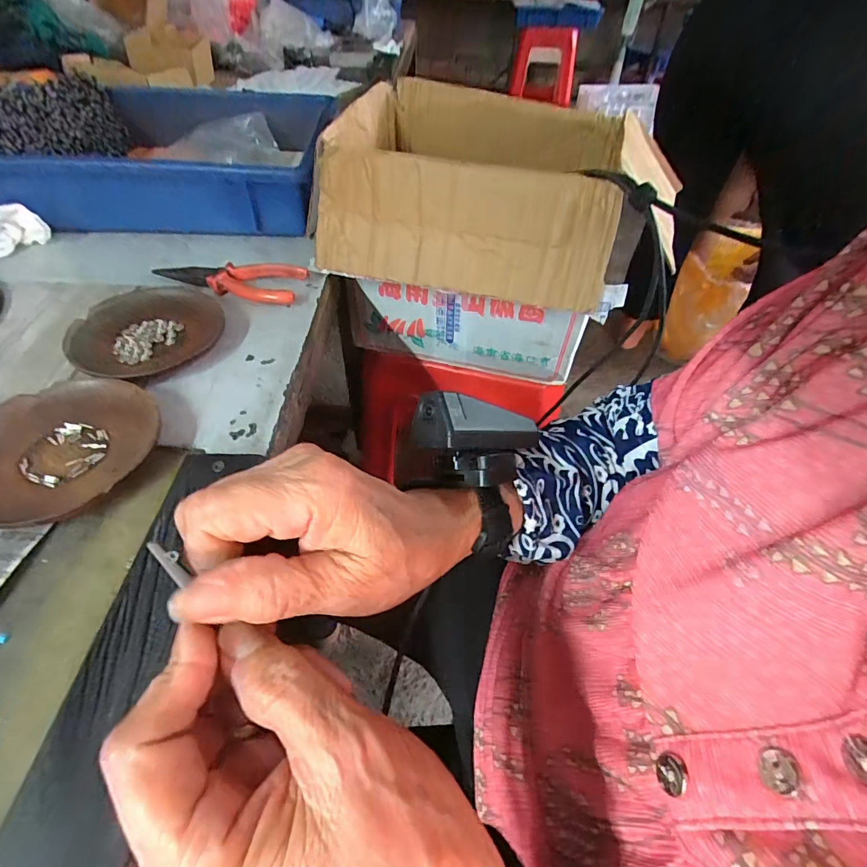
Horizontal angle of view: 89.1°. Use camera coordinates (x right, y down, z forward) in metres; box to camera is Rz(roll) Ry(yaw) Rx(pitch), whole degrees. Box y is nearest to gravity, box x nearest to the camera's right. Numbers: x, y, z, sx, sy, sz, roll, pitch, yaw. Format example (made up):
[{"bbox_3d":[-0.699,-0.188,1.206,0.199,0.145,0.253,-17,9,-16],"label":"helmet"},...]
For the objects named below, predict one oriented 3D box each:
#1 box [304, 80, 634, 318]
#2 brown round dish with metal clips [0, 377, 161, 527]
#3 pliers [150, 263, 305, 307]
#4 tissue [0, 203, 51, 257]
[{"bbox_3d":[0.048,-0.275,0.491,0.286,0.115,0.304,13,50,9],"label":"box"},{"bbox_3d":[-0.236,0.010,0.281,0.111,0.017,0.110,1,49,-2],"label":"brown round dish with metal clips"},{"bbox_3d":[-0.194,-0.147,0.419,0.138,0.017,0.047,7,50,4],"label":"pliers"},{"bbox_3d":[-0.432,-0.210,0.445,0.061,0.042,0.057,-35,59,-28],"label":"tissue"}]

